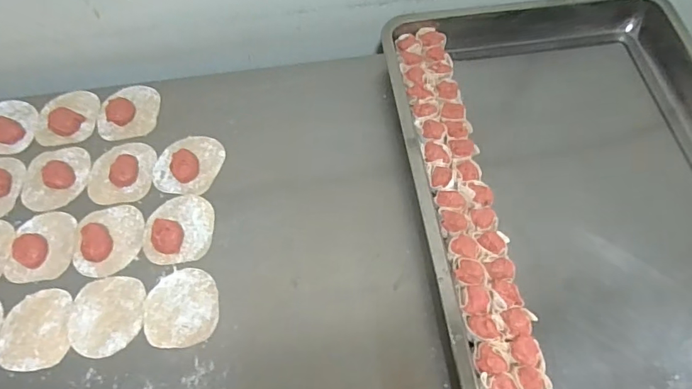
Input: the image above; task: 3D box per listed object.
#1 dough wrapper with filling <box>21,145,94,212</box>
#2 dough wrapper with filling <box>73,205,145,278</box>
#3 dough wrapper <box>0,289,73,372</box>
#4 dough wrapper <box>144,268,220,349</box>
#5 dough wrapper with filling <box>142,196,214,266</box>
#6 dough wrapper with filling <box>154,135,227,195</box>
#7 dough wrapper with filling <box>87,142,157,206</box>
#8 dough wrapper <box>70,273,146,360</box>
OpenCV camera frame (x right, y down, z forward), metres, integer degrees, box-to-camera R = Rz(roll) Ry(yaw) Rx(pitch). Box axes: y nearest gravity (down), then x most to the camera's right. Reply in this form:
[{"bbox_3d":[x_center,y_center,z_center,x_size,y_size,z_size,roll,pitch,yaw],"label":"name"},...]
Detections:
[{"bbox_3d":[-0.356,-0.023,0.599,0.075,0.015,0.090,8,63,4],"label":"dough wrapper with filling"},{"bbox_3d":[-0.271,0.048,0.556,0.073,0.016,0.085,-8,63,-4],"label":"dough wrapper with filling"},{"bbox_3d":[-0.327,0.141,0.515,0.071,0.004,0.083,-9,63,-5],"label":"dough wrapper"},{"bbox_3d":[-0.176,0.121,0.524,0.075,0.004,0.082,0,63,0],"label":"dough wrapper"},{"bbox_3d":[-0.192,0.034,0.558,0.075,0.021,0.085,-1,63,0],"label":"dough wrapper with filling"},{"bbox_3d":[-0.195,-0.042,0.598,0.077,0.020,0.082,0,63,0],"label":"dough wrapper with filling"},{"bbox_3d":[-0.276,-0.030,0.602,0.077,0.013,0.085,-3,63,-1],"label":"dough wrapper with filling"},{"bbox_3d":[-0.253,0.128,0.520,0.074,0.004,0.082,-4,63,-2],"label":"dough wrapper"}]

